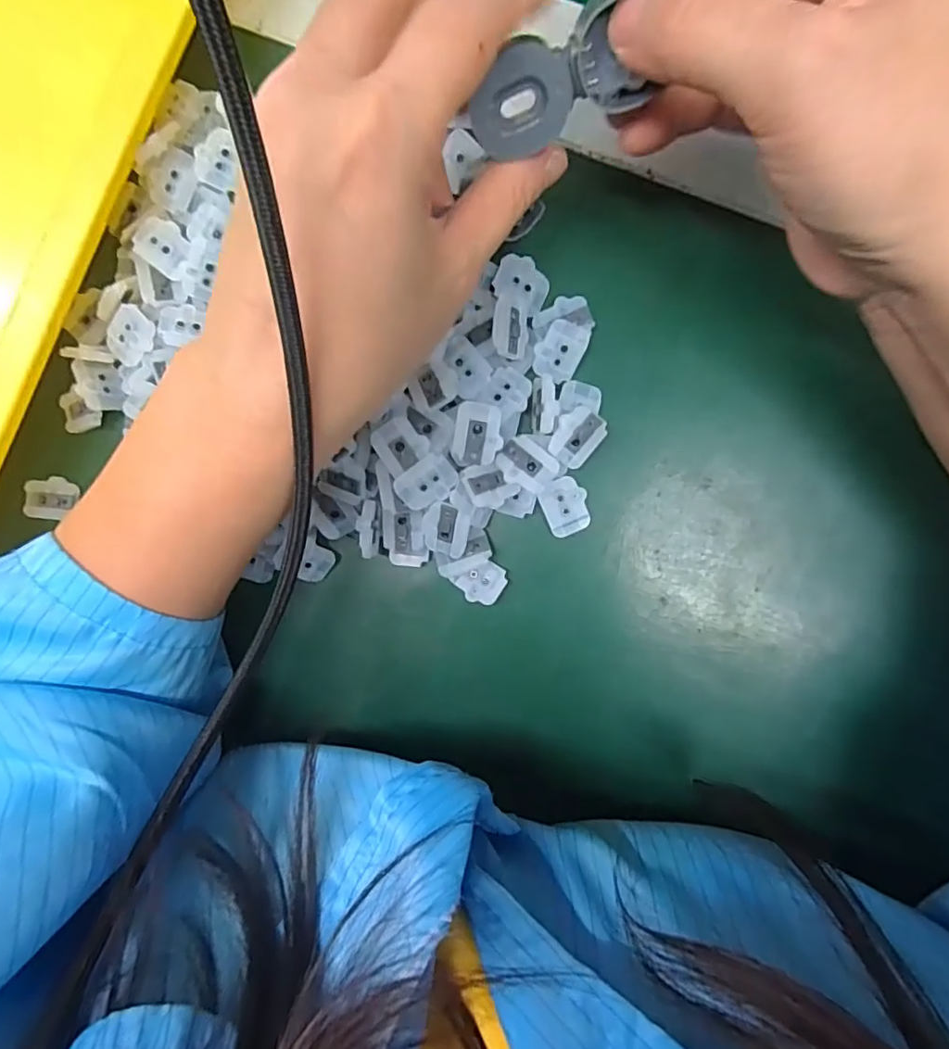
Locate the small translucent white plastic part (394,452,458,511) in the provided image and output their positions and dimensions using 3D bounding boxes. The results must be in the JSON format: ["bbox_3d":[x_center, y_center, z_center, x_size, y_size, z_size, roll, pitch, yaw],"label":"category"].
[{"bbox_3d":[-0.017,-0.015,0.206,0.022,0.006,0.014,-34,89,5],"label":"small translucent white plastic part"}]

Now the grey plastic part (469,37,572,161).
[{"bbox_3d":[0.012,-0.116,0.157,0.027,0.004,0.024,-8,130,8],"label":"grey plastic part"}]

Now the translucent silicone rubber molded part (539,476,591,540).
[{"bbox_3d":[0.035,-0.007,0.219,0.016,0.005,0.022,-20,91,5],"label":"translucent silicone rubber molded part"}]

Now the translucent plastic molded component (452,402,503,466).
[{"bbox_3d":[0.001,-0.032,0.206,0.017,0.009,0.022,11,93,4],"label":"translucent plastic molded component"}]

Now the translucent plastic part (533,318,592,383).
[{"bbox_3d":[0.032,-0.065,0.213,0.016,0.004,0.022,29,95,3],"label":"translucent plastic part"}]

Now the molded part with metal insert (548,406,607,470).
[{"bbox_3d":[0.038,-0.033,0.213,0.016,0.007,0.021,41,95,2],"label":"molded part with metal insert"}]

